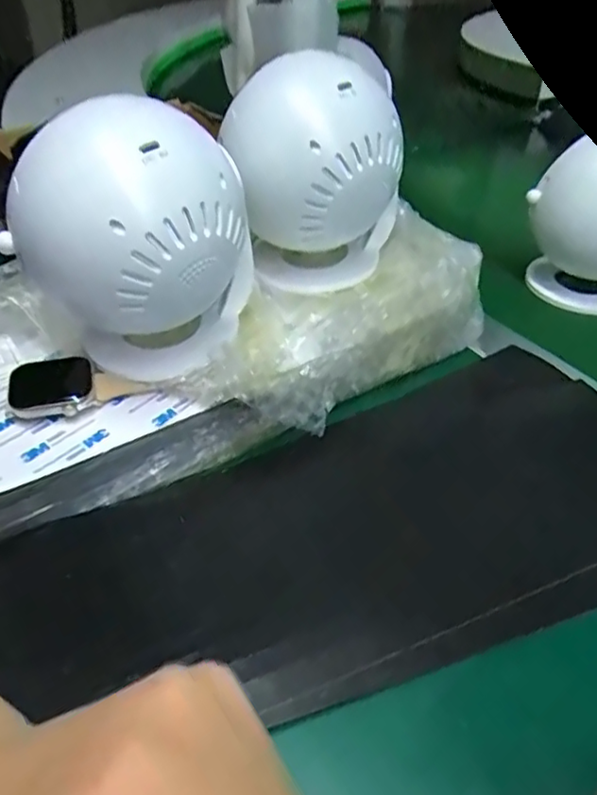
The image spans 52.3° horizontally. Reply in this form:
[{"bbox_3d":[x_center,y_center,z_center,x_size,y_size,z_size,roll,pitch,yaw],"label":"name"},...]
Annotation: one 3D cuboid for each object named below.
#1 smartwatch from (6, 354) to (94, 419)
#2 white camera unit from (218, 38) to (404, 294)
[{"bbox_3d":[-0.126,-0.004,0.312,0.040,0.014,0.035,-10,42,-12],"label":"smartwatch"},{"bbox_3d":[0.009,-0.128,0.354,0.098,0.124,0.078,7,41,7],"label":"white camera unit"}]

